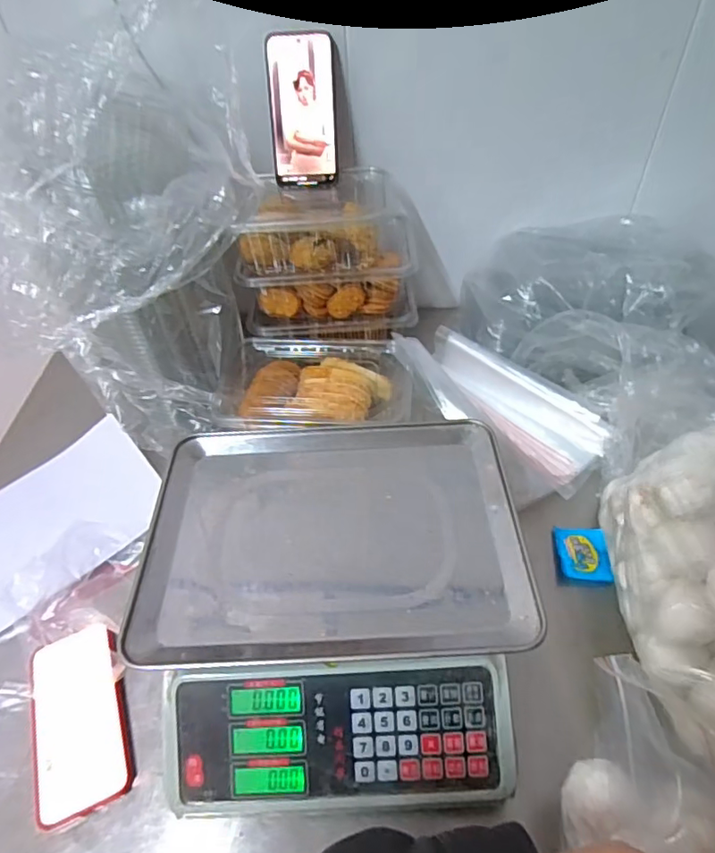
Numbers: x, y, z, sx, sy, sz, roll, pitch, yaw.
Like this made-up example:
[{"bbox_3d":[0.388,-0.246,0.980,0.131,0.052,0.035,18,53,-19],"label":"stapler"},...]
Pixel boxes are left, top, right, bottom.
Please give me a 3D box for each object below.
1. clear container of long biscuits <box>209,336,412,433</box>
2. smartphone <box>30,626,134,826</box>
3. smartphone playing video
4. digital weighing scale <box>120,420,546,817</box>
[{"bbox_3d":[-0.048,-0.045,0.705,0.237,0.075,0.162,3,49,7],"label":"clear container of long biscuits"},{"bbox_3d":[-0.257,0.266,0.495,0.082,0.018,0.153,-19,50,-12],"label":"smartphone"},{"bbox_3d":[-0.066,-0.382,0.656,0.078,0.164,0.013,0,24,5],"label":"smartphone playing video"},{"bbox_3d":[-0.018,0.156,0.498,0.320,0.122,0.314,-4,49,1],"label":"digital weighing scale"}]

